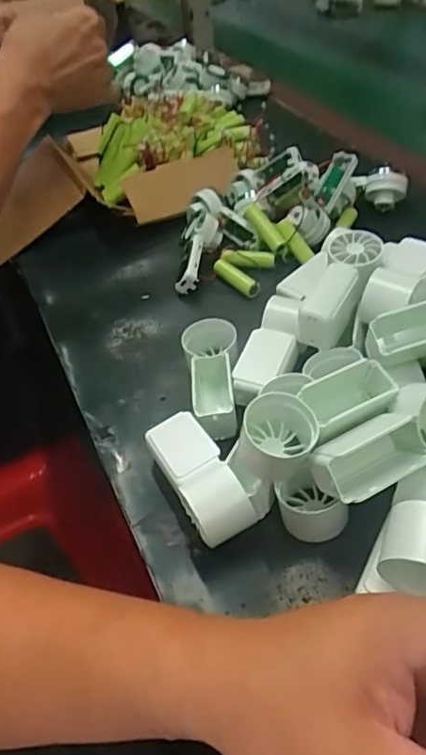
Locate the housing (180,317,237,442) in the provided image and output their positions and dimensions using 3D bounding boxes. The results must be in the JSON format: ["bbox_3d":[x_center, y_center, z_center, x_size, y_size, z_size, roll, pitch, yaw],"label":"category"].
[{"bbox_3d":[-0.001,0.001,0.409,0.037,0.032,0.094,-5,44,3],"label":"housing"}]

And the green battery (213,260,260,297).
[{"bbox_3d":[0.020,-0.085,0.504,0.014,0.013,0.051,-29,48,-20],"label":"green battery"}]

